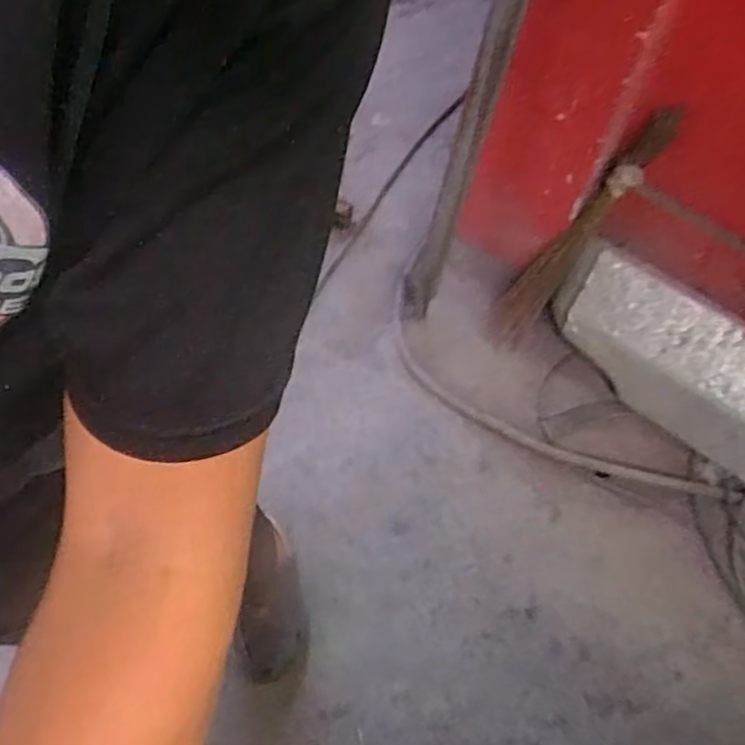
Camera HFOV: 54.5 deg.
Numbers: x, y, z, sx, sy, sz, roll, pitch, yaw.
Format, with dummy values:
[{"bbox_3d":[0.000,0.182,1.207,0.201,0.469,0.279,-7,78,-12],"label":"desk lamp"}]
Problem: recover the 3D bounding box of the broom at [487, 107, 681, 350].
[{"bbox_3d":[0.359,-0.236,1.281,0.059,0.499,0.085,-12,58,-37],"label":"broom"}]

